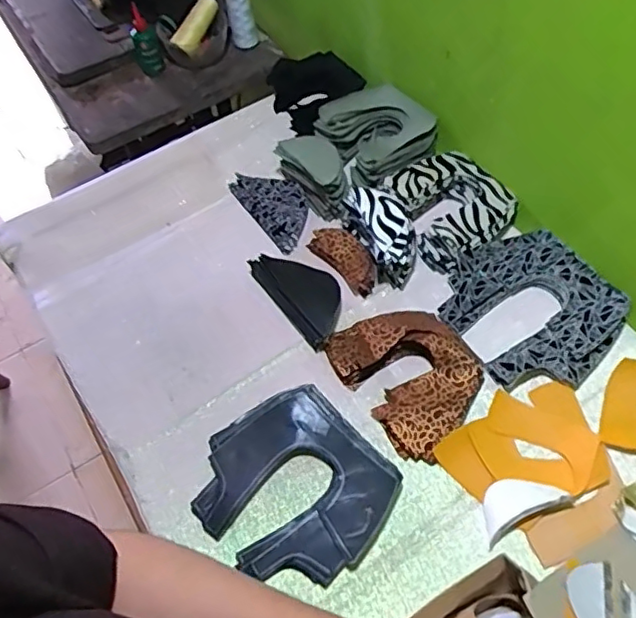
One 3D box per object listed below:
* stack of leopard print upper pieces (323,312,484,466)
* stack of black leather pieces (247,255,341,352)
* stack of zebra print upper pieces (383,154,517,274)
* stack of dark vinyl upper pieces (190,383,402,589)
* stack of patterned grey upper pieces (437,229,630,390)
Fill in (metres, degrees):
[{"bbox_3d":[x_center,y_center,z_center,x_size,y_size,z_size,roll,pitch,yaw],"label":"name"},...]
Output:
[{"bbox_3d":[0.104,0.070,0.689,0.129,0.039,0.174,-32,61,-16],"label":"stack of leopard print upper pieces"},{"bbox_3d":[-0.018,-0.022,0.761,0.070,0.037,0.157,-32,61,-16],"label":"stack of black leather pieces"},{"bbox_3d":[0.177,-0.140,0.815,0.141,0.047,0.163,-31,61,-16],"label":"stack of zebra print upper pieces"},{"bbox_3d":[-0.027,0.185,0.633,0.179,0.031,0.194,-38,63,-19],"label":"stack of dark vinyl upper pieces"},{"bbox_3d":[0.258,-0.002,0.721,0.180,0.031,0.194,-29,60,-15],"label":"stack of patterned grey upper pieces"}]

